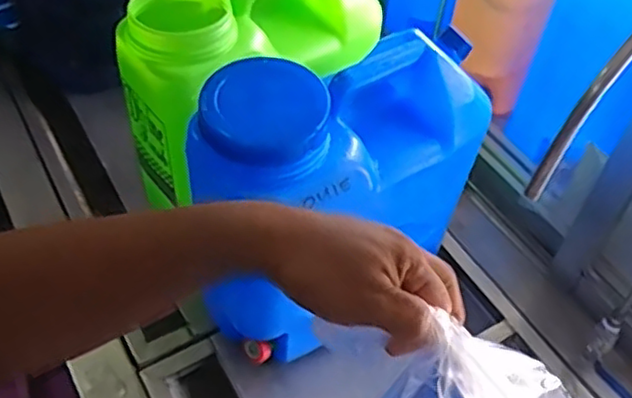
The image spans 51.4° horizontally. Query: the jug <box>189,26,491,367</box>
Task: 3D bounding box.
[{"bbox_3d":[0.026,0.006,0.807,0.324,0.414,0.169,-16,52,-15],"label":"jug"}]

